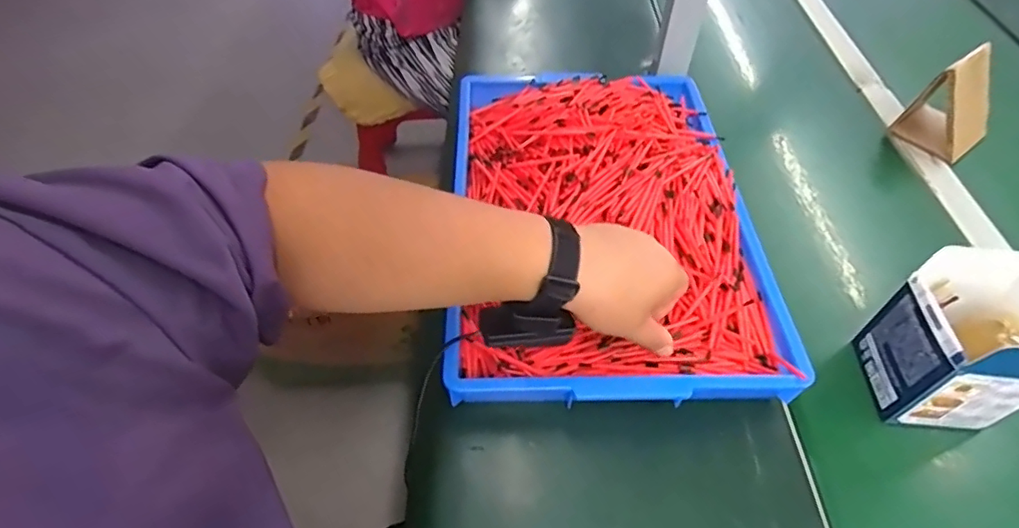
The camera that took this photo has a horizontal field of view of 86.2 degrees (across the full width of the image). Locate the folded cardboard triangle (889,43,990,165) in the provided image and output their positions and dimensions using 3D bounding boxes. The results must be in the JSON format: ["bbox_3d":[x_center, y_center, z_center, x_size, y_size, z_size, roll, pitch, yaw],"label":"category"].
[{"bbox_3d":[0.544,-0.188,0.665,0.088,0.110,0.080,-29,56,-22],"label":"folded cardboard triangle"}]

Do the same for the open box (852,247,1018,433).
[{"bbox_3d":[0.355,0.047,0.410,0.100,0.175,0.096,1,50,1],"label":"open box"}]

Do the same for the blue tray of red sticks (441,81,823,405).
[{"bbox_3d":[0.088,-0.061,0.541,0.287,0.072,0.409,-1,50,-1],"label":"blue tray of red sticks"}]

